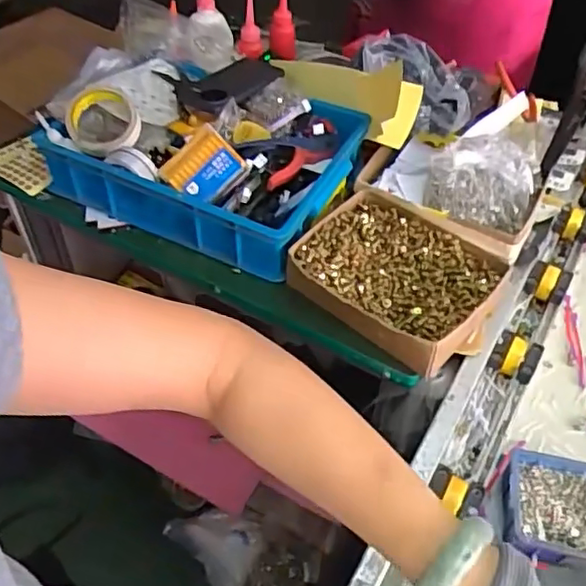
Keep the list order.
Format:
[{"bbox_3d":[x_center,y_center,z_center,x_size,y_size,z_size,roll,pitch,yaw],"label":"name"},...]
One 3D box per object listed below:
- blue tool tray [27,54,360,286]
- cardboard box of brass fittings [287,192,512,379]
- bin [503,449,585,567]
[{"bbox_3d":[-0.122,-0.202,0.847,0.397,0.111,0.297,22,49,18],"label":"blue tool tray"},{"bbox_3d":[0.122,-0.024,0.715,0.210,0.060,0.184,31,52,25],"label":"cardboard box of brass fittings"},{"bbox_3d":[0.286,0.220,0.608,0.150,0.042,0.099,13,47,10],"label":"bin"}]

